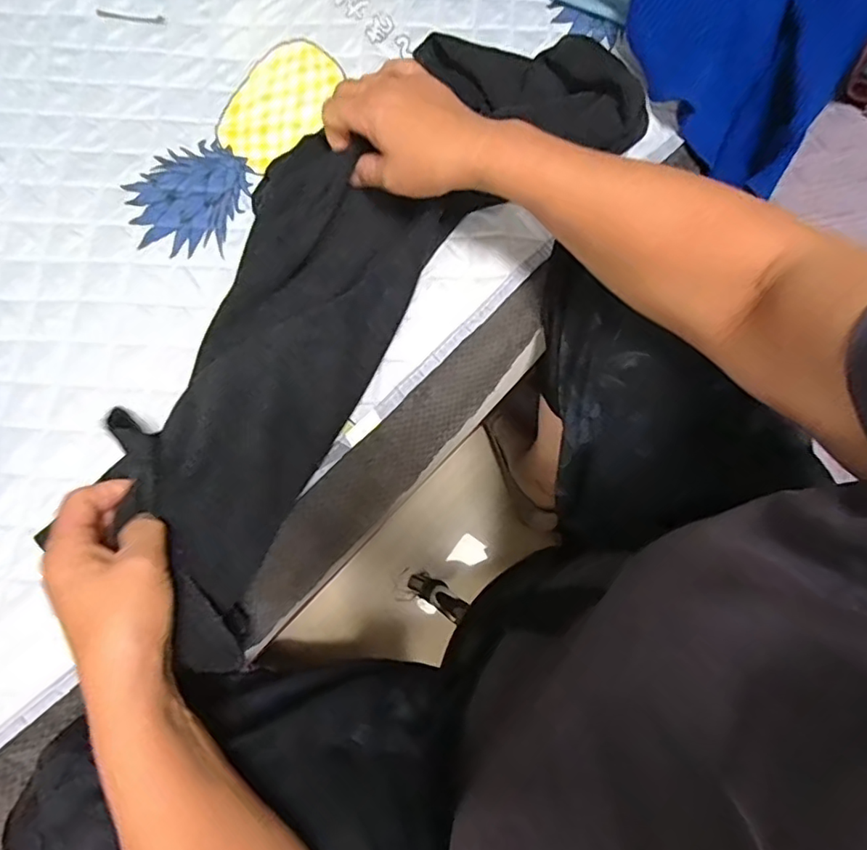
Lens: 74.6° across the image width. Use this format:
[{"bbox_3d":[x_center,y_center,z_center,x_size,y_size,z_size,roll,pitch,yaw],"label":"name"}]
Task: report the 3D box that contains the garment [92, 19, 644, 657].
[{"bbox_3d":[-0.061,-0.110,0.454,0.214,0.070,0.543,31,78,7],"label":"garment"}]

